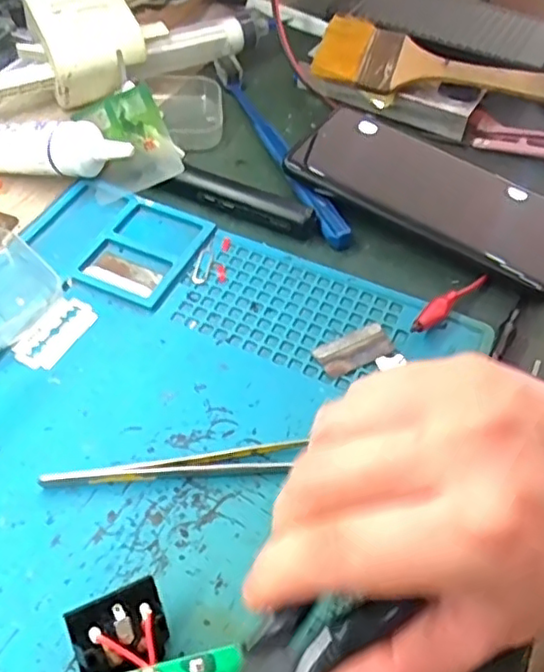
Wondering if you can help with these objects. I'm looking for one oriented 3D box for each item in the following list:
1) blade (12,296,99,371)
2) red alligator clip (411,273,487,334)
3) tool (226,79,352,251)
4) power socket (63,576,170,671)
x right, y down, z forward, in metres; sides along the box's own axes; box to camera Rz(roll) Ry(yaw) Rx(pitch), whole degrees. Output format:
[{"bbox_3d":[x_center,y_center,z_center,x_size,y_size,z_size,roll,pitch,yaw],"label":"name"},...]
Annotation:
[{"bbox_3d":[-0.103,-0.002,0.306,0.022,0.004,0.043,23,54,14],"label":"blade"},{"bbox_3d":[0.090,-0.019,0.324,0.011,0.011,0.060,37,59,23],"label":"red alligator clip"},{"bbox_3d":[0.005,-0.113,0.396,0.016,0.012,0.169,-17,55,-16],"label":"tool"},{"bbox_3d":[-0.050,0.101,0.214,0.030,0.026,0.027,-21,56,-19],"label":"power socket"}]

